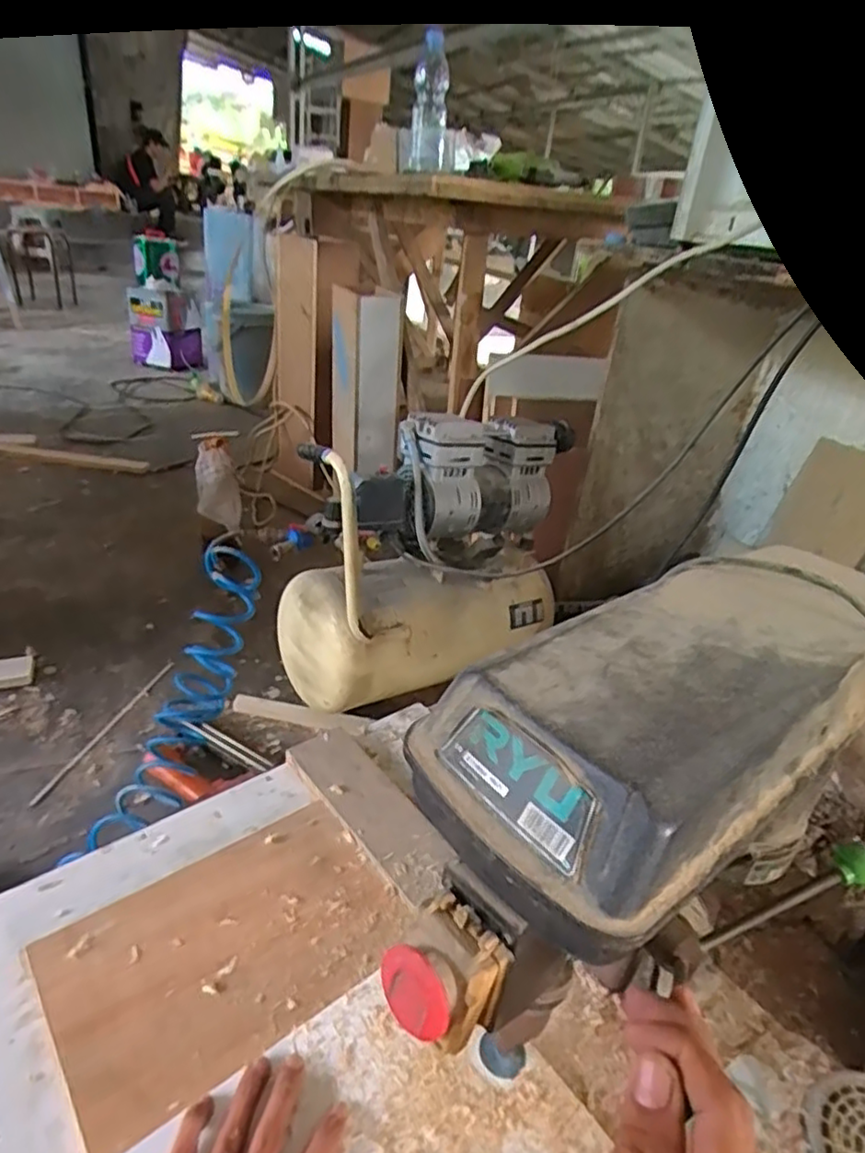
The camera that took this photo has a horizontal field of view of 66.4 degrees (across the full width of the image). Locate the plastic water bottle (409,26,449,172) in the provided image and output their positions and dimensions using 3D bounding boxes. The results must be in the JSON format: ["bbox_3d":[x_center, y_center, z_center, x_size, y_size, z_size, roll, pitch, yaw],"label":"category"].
[{"bbox_3d":[-0.003,-0.871,1.222,0.064,0.207,0.069,5,29,-3],"label":"plastic water bottle"}]

